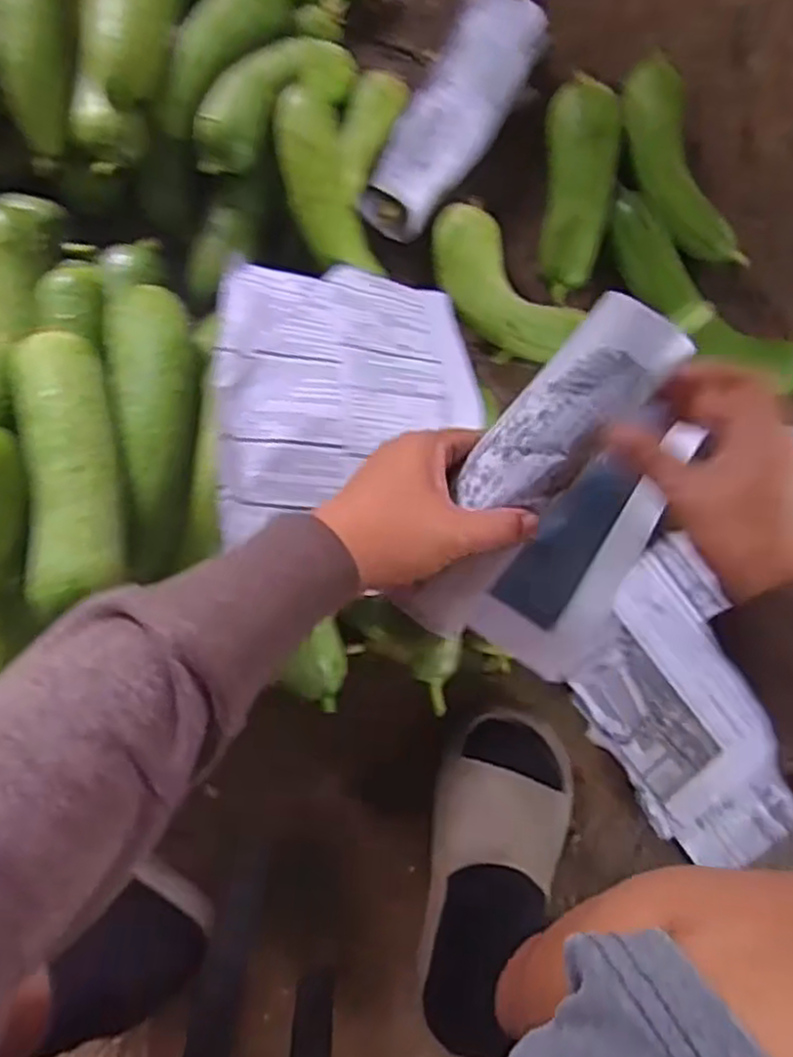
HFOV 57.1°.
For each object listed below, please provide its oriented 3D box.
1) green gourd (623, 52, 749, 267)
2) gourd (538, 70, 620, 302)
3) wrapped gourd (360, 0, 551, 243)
[{"bbox_3d":[0.237,-0.305,0.632,0.063,0.051,0.184,-26,91,-2],"label":"green gourd"},{"bbox_3d":[0.157,-0.292,0.621,0.057,0.048,0.184,3,90,-2],"label":"gourd"},{"bbox_3d":[0.052,-0.349,0.615,0.079,0.060,0.231,26,89,-2],"label":"wrapped gourd"}]

